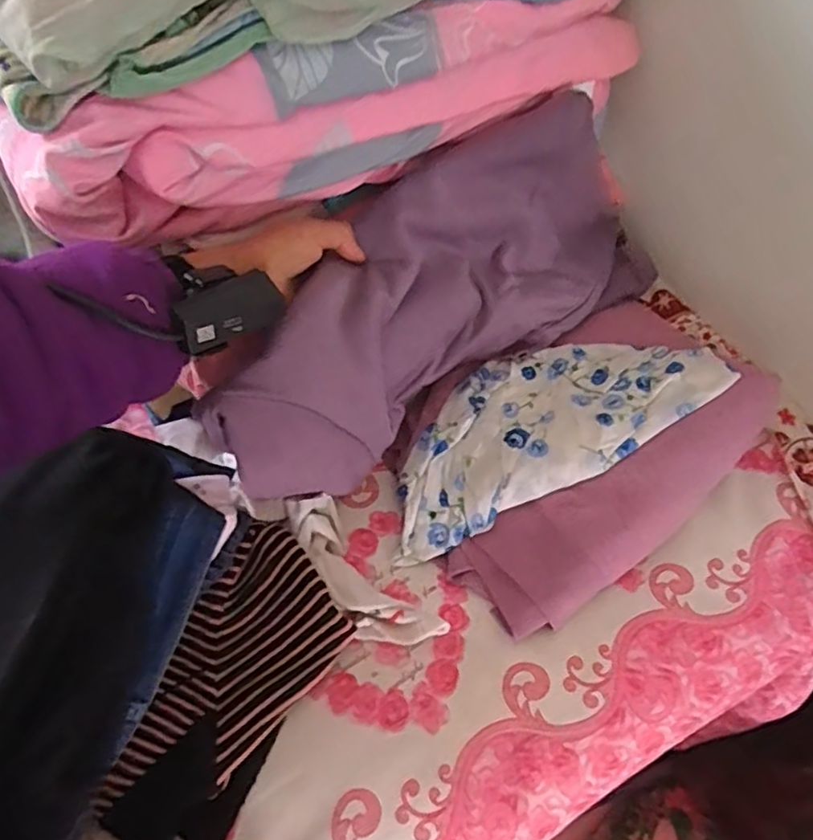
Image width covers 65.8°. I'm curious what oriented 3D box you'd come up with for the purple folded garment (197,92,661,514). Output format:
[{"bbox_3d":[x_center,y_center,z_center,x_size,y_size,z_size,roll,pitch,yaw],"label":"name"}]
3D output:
[{"bbox_3d":[0.032,-0.099,0.539,0.158,0.160,0.443,40,63,19],"label":"purple folded garment"}]

